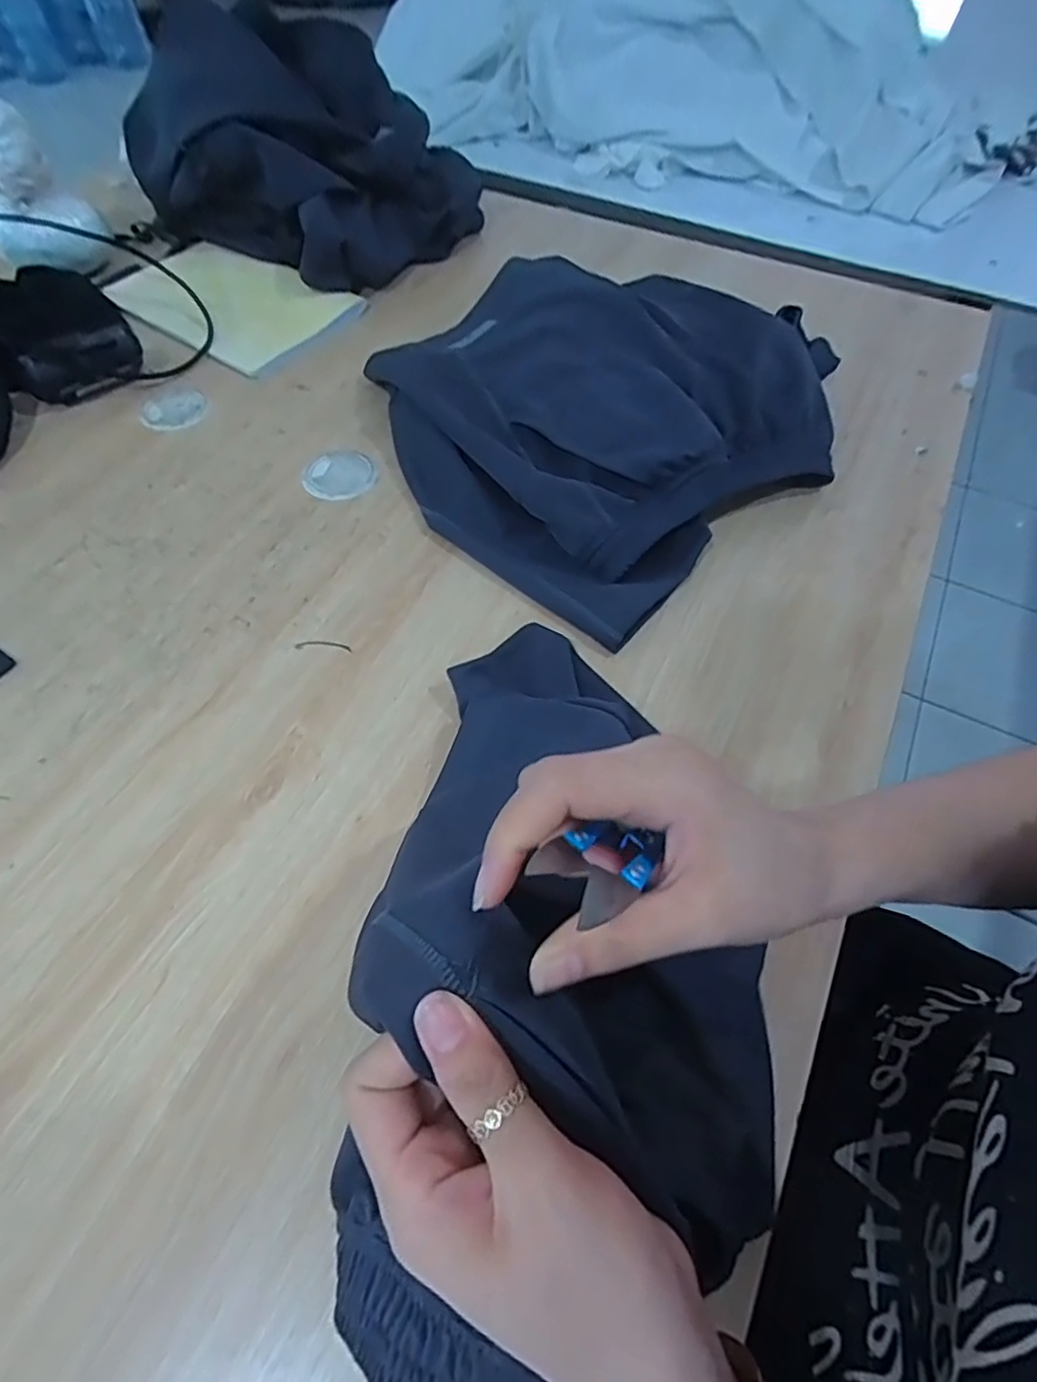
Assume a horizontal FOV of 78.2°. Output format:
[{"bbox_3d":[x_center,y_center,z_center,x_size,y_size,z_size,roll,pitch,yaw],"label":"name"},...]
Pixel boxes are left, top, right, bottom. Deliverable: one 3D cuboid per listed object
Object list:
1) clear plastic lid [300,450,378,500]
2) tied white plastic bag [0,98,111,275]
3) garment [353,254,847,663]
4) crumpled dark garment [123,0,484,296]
[{"bbox_3d":[-0.164,-0.197,0.584,0.065,0.004,0.063,0,60,0],"label":"clear plastic lid"},{"bbox_3d":[-0.531,-0.537,0.696,0.089,0.138,0.094,7,57,3],"label":"tied white plastic bag"},{"bbox_3d":[0.082,-0.278,0.598,0.416,0.077,0.386,-37,65,-22],"label":"garment"},{"bbox_3d":[-0.247,-0.633,0.753,0.327,0.185,0.270,25,60,14],"label":"crumpled dark garment"}]

